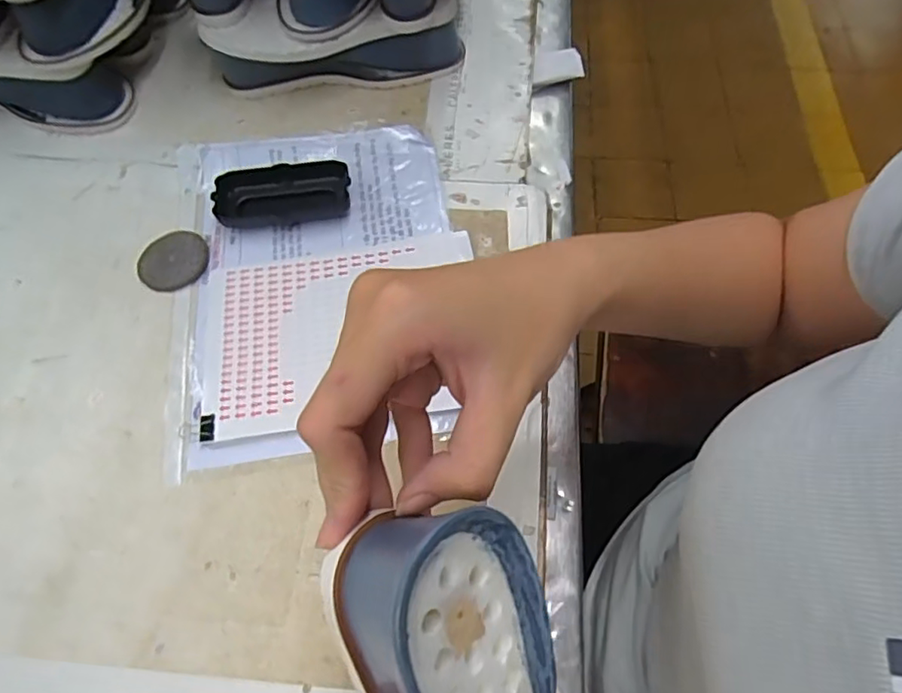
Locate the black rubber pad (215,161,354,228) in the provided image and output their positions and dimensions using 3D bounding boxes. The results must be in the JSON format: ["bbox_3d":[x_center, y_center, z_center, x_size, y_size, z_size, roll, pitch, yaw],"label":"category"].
[{"bbox_3d":[-0.142,-0.128,0.508,0.110,0.024,0.052,-11,62,-5],"label":"black rubber pad"}]

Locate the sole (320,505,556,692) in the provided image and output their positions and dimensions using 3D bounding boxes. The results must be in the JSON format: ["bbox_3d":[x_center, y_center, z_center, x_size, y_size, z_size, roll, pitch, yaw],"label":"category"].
[{"bbox_3d":[0.017,0.165,0.215,0.072,0.061,0.233,-19,108,-9],"label":"sole"}]

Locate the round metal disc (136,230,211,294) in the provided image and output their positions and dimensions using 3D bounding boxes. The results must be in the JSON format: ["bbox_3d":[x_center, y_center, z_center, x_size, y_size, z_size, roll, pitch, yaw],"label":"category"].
[{"bbox_3d":[-0.229,-0.071,0.490,0.057,0.007,0.054,0,62,1],"label":"round metal disc"}]

